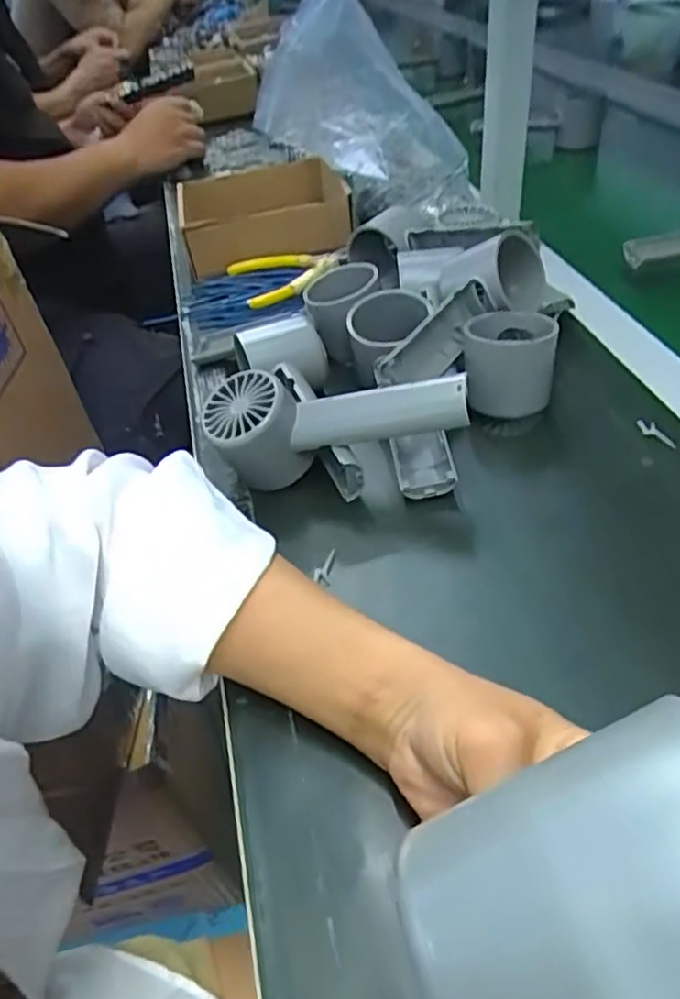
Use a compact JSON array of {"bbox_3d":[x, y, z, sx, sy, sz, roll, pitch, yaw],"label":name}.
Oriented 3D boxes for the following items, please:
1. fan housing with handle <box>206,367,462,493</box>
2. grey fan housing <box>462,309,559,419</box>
[{"bbox_3d":[-0.001,-0.042,0.395,0.151,0.065,0.047,-6,40,15],"label":"fan housing with handle"},{"bbox_3d":[0.108,-0.086,0.431,0.056,0.048,0.051,4,44,14],"label":"grey fan housing"}]

